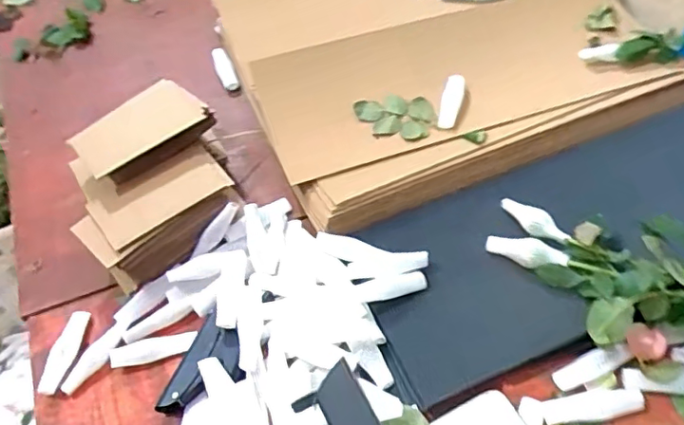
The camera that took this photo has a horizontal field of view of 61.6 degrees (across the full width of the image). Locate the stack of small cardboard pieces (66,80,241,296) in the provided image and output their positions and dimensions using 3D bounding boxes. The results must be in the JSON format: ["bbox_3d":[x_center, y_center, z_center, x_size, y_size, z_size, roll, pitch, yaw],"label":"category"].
[{"bbox_3d":[-0.228,-0.042,0.684,0.185,0.102,0.219,-24,56,-14],"label":"stack of small cardboard pieces"}]

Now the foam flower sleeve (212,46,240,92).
[{"bbox_3d":[-0.180,-0.219,0.886,0.025,0.022,0.088,-19,54,-11],"label":"foam flower sleeve"}]

